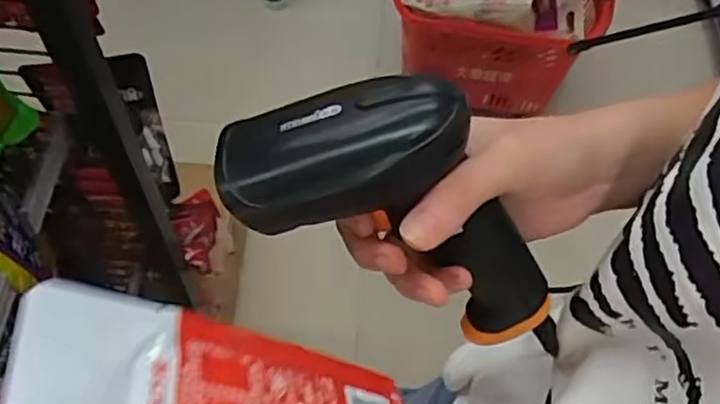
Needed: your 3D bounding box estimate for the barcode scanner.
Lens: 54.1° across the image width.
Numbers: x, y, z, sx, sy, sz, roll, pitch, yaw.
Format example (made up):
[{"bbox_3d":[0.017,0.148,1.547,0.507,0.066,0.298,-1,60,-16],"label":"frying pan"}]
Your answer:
[{"bbox_3d":[0.030,0.008,0.307,0.166,0.080,0.066,37,54,-33],"label":"barcode scanner"}]

